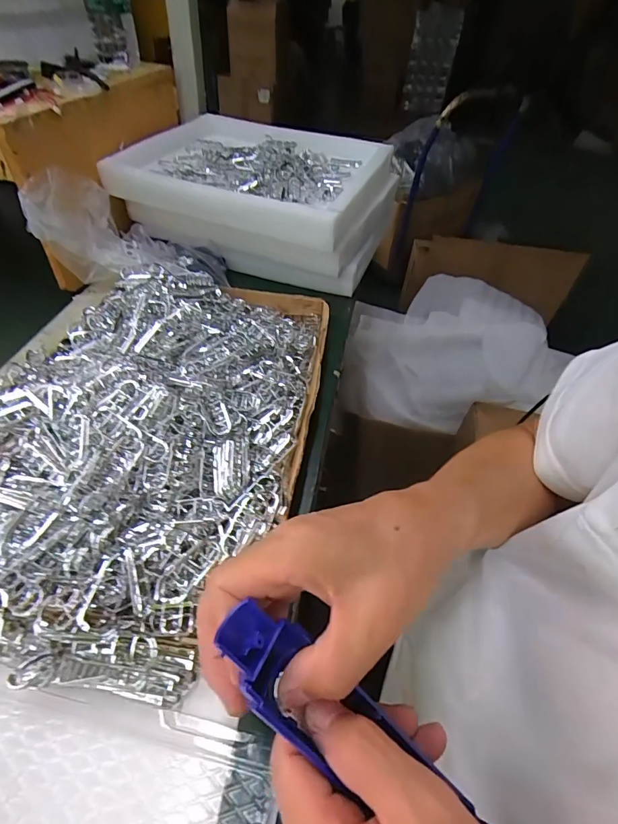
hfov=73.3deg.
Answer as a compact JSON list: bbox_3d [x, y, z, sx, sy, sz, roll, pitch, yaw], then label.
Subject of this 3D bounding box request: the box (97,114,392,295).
[{"bbox_3d":[-0.071,-0.341,0.674,0.369,0.135,0.283,16,48,9],"label":"box"}]

